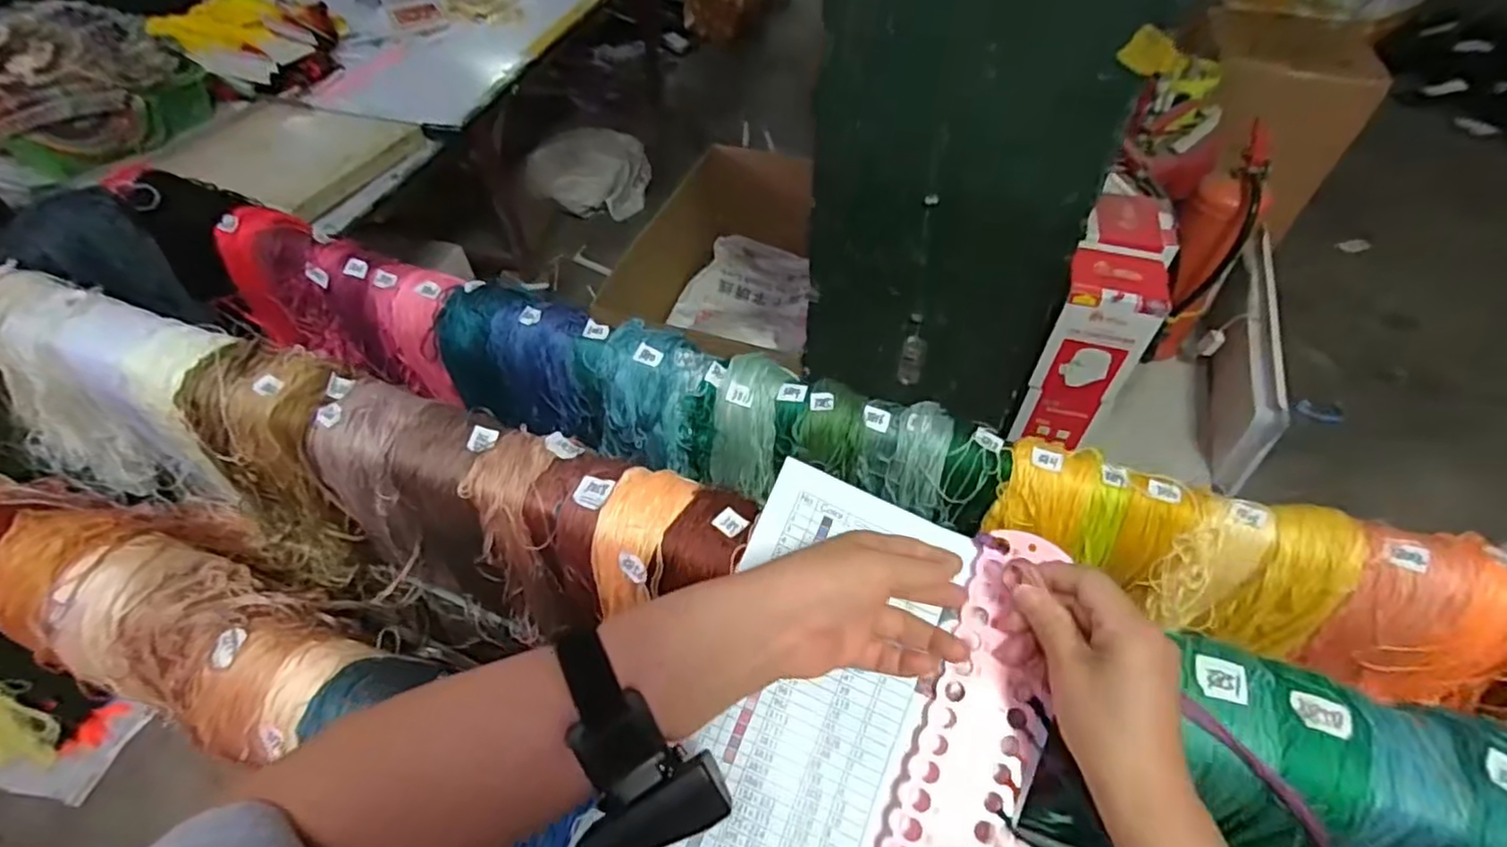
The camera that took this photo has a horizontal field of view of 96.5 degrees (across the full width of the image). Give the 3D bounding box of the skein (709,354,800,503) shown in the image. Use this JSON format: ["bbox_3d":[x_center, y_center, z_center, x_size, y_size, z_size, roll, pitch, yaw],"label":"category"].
[{"bbox_3d":[-0.004,0.003,0.669,0.065,0.137,0.054,9,9,8],"label":"skein"}]

